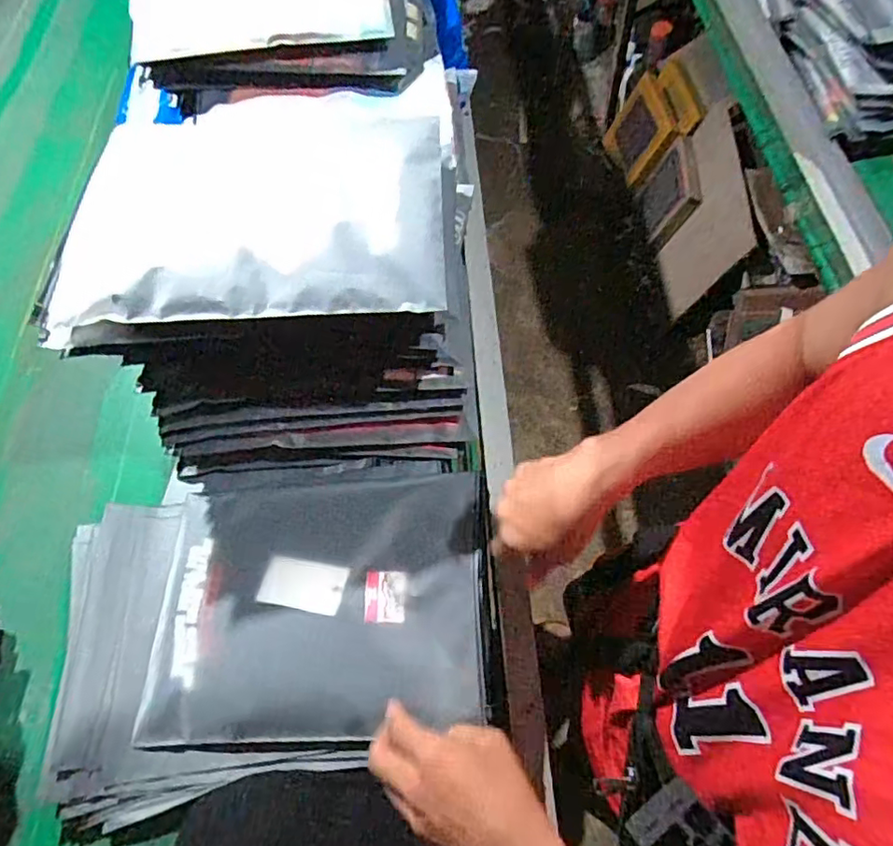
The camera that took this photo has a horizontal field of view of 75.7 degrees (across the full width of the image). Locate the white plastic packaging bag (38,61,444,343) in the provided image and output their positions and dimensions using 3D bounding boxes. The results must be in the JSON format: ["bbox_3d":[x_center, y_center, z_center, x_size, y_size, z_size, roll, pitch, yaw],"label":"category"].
[{"bbox_3d":[-0.169,-0.224,0.541,0.332,0.034,0.289,-4,62,2],"label":"white plastic packaging bag"}]

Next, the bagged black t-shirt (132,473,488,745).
[{"bbox_3d":[-0.131,0.177,0.579,0.332,0.016,0.245,-5,63,9],"label":"bagged black t-shirt"}]

